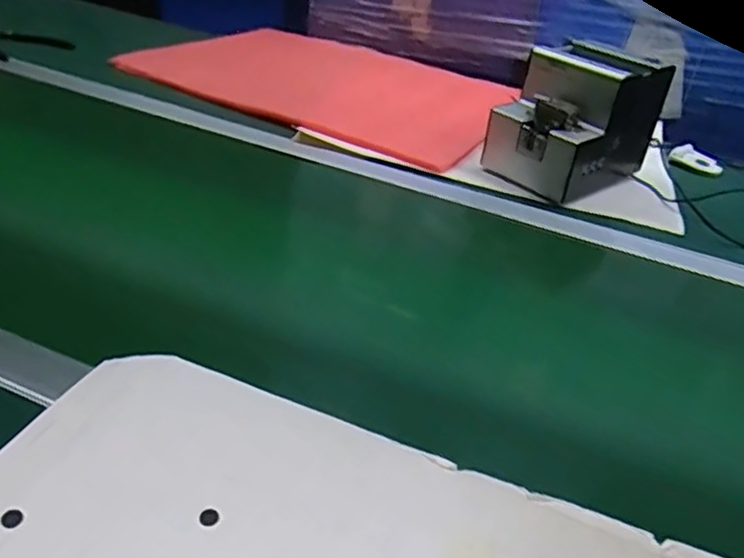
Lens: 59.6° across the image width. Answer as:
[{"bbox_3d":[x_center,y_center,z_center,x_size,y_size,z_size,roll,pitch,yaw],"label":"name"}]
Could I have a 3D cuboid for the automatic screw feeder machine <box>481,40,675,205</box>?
[{"bbox_3d":[0.251,-0.192,0.800,0.180,0.156,0.122,-21,44,-38],"label":"automatic screw feeder machine"}]

